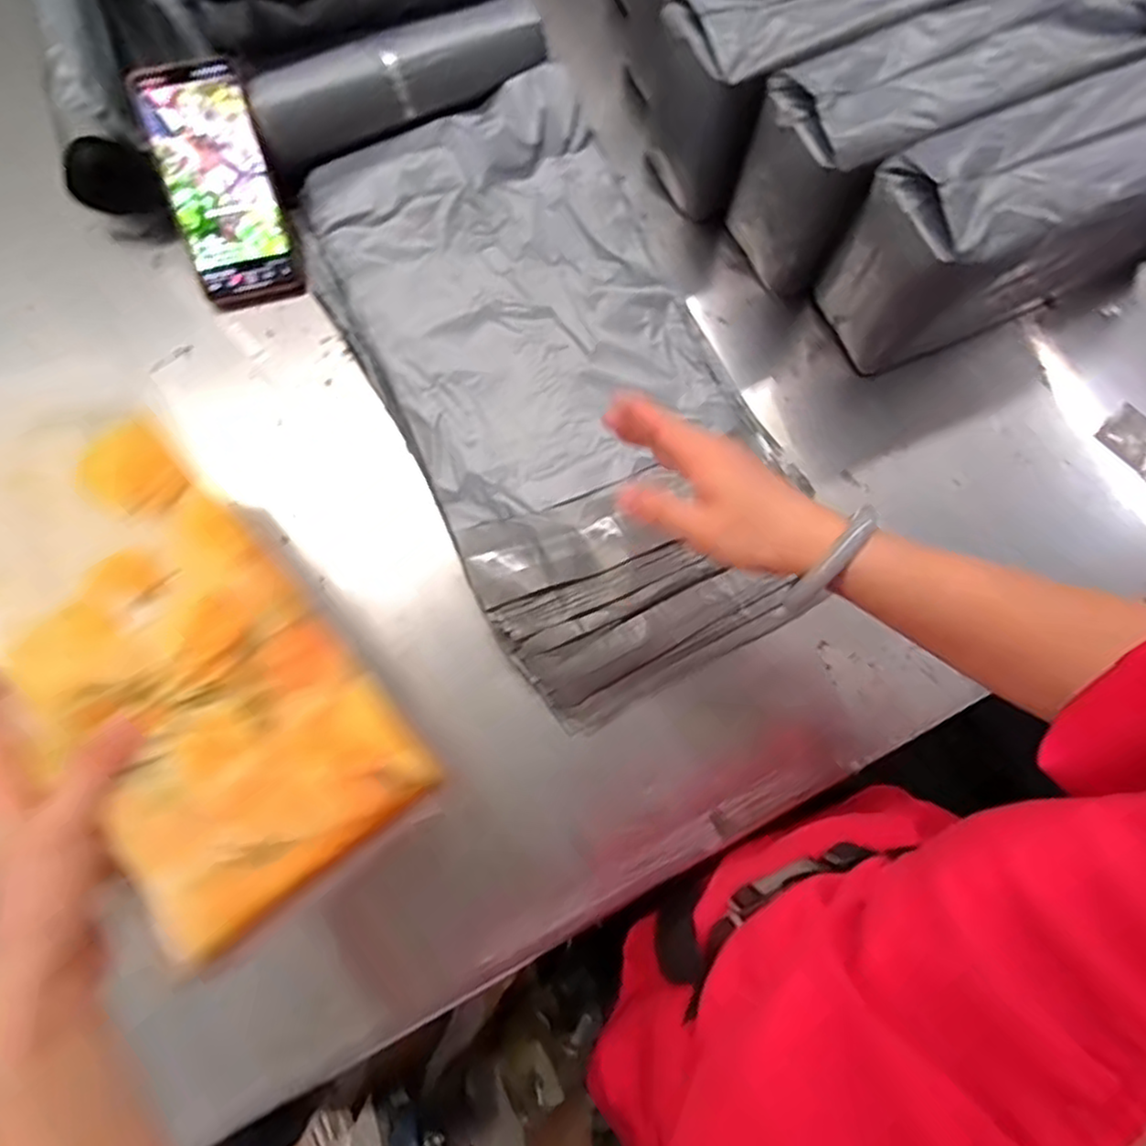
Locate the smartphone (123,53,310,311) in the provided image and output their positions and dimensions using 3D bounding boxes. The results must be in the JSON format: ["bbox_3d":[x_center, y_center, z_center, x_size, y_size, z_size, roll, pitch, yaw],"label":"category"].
[{"bbox_3d":[-0.269,-0.297,0.547,0.081,0.017,0.172,-18,104,-5],"label":"smartphone"}]

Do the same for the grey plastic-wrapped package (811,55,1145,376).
[{"bbox_3d":[0.348,-0.272,0.517,0.312,0.134,0.097,-23,78,-6],"label":"grey plastic-wrapped package"}]

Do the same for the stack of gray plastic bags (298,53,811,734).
[{"bbox_3d":[-0.017,-0.152,0.531,0.247,0.050,0.461,-27,78,-7],"label":"stack of gray plastic bags"}]

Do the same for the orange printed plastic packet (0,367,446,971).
[{"bbox_3d":[-0.200,0.016,0.344,0.298,0.025,0.132,50,43,9],"label":"orange printed plastic packet"}]

